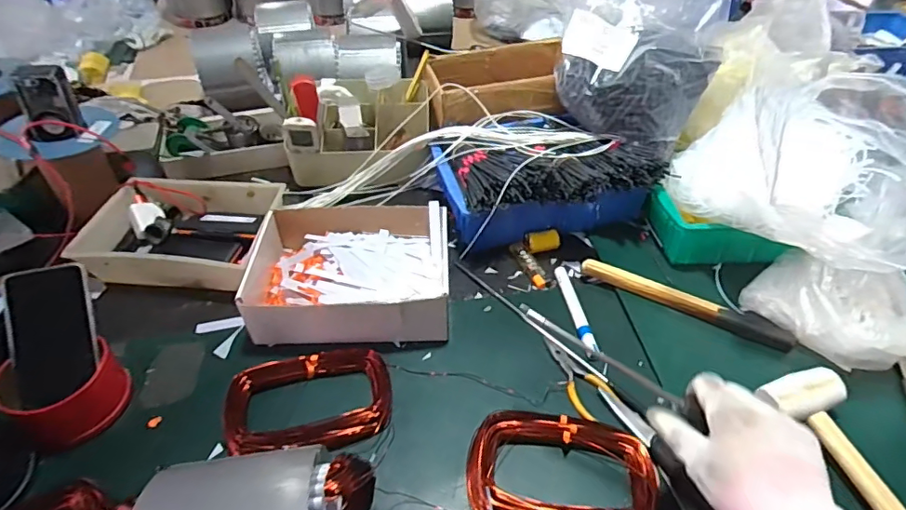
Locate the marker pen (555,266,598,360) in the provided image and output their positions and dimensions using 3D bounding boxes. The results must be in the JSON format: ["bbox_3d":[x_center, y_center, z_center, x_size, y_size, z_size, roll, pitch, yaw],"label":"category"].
[{"bbox_3d":[0.157,0.071,0.669,0.017,0.017,0.147,-5,45,-6],"label":"marker pen"}]

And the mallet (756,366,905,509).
[{"bbox_3d":[0.406,0.228,0.484,0.076,0.050,0.262,-15,46,-15],"label":"mallet"}]

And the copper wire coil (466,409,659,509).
[{"bbox_3d":[0.105,0.214,0.511,0.174,0.034,0.121,6,45,6],"label":"copper wire coil"}]

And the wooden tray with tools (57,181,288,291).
[{"bbox_3d":[-0.378,-0.030,0.741,0.255,0.067,0.180,1,45,0],"label":"wooden tray with tools"}]

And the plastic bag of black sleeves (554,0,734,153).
[{"bbox_3d":[0.266,-0.312,0.738,0.223,0.225,0.183,14,46,13],"label":"plastic bag of black sleeves"}]

